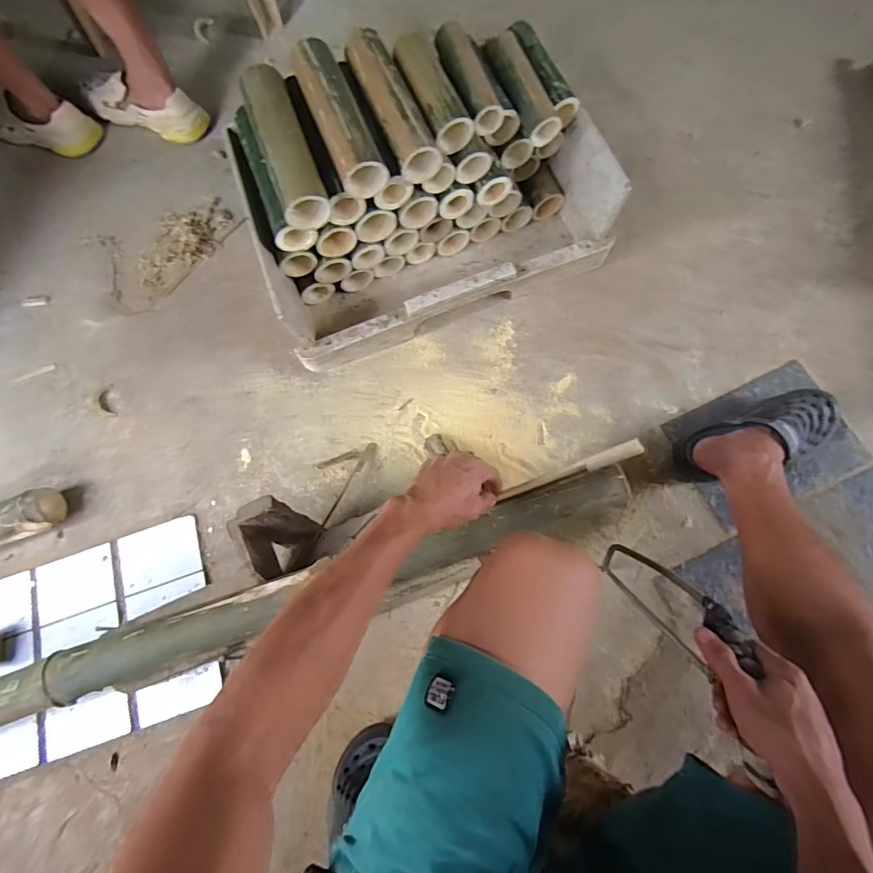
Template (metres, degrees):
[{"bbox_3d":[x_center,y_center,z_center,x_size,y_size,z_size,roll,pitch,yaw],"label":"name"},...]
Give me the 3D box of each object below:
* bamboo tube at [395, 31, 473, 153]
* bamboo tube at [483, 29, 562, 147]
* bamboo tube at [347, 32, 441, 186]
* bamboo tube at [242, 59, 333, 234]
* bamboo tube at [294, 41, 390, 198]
[{"bbox_3d":[-0.010,-0.522,0.721,0.063,0.051,0.186,-24,70,-5],"label":"bamboo tube"},{"bbox_3d":[0.137,-0.567,0.780,0.062,0.066,0.189,-20,70,-3],"label":"bamboo tube"},{"bbox_3d":[-0.067,-0.492,0.715,0.064,0.064,0.227,-23,76,-5],"label":"bamboo tube"},{"bbox_3d":[-0.224,-0.428,0.704,0.067,0.076,0.231,-21,70,-4],"label":"bamboo tube"},{"bbox_3d":[-0.143,-0.469,0.707,0.071,0.076,0.231,-21,70,-4],"label":"bamboo tube"}]

